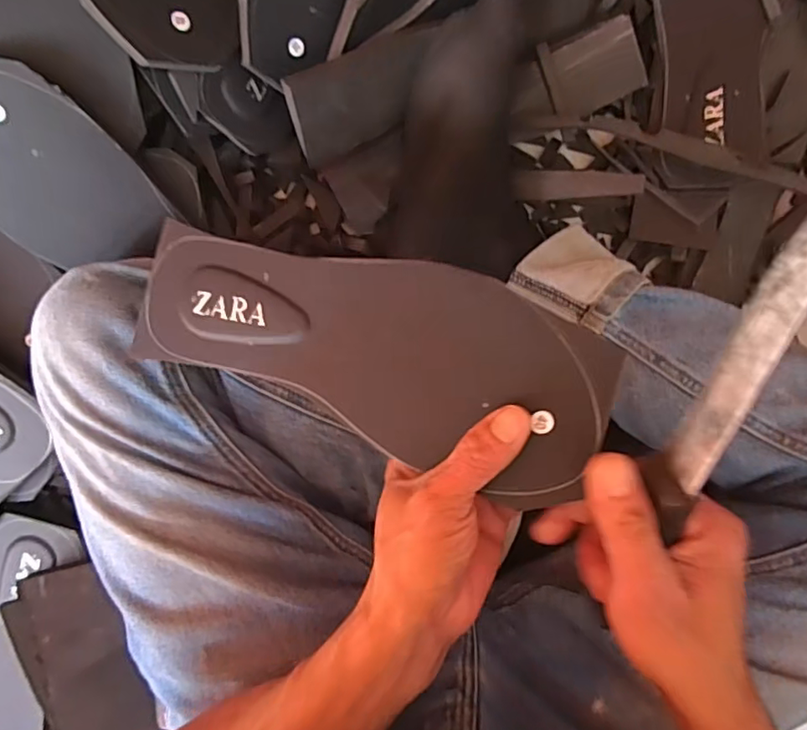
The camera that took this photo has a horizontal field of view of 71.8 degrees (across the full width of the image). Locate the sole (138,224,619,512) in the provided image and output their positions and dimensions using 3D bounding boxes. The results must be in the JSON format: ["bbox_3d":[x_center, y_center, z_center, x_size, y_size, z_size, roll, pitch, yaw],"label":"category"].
[{"bbox_3d":[-0.026,-0.010,0.285,0.252,0.010,0.094,16,91,17],"label":"sole"}]

